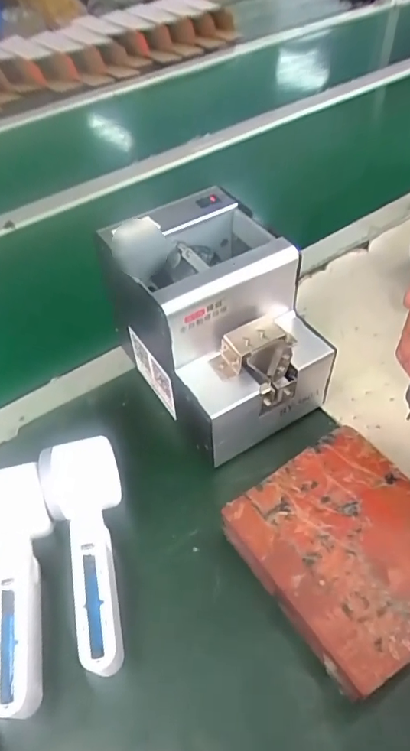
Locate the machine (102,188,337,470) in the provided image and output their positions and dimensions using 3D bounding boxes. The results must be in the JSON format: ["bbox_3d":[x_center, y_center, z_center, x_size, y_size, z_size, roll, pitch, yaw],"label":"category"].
[{"bbox_3d":[0.012,-0.043,0.440,0.124,0.153,0.168,-27,52,-17],"label":"machine"}]

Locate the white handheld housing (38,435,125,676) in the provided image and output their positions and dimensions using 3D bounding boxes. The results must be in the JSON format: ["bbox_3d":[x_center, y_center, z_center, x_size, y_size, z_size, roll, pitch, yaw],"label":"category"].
[{"bbox_3d":[-0.080,0.126,0.364,0.056,0.047,0.160,-16,50,-9],"label":"white handheld housing"}]

